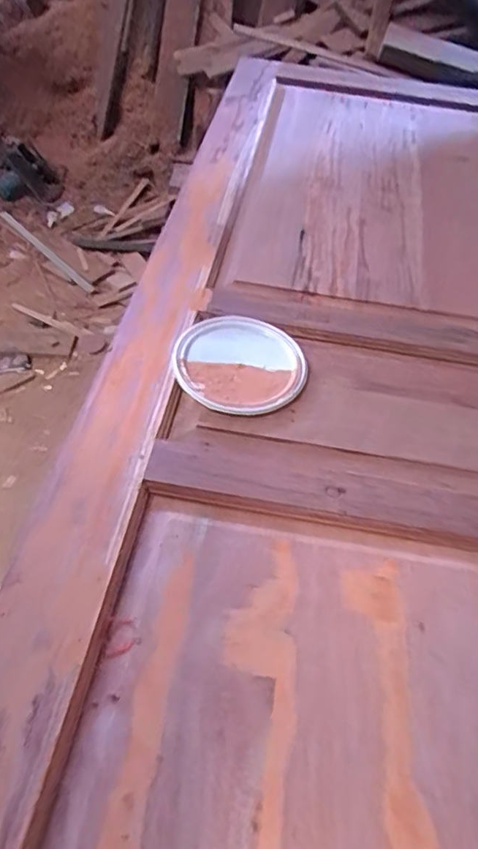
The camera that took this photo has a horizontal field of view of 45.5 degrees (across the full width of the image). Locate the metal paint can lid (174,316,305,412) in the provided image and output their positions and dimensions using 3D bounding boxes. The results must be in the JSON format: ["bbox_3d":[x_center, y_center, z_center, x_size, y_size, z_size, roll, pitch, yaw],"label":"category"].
[{"bbox_3d":[0.002,-0.082,0.771,0.179,0.017,0.162,-12,52,-14],"label":"metal paint can lid"}]

